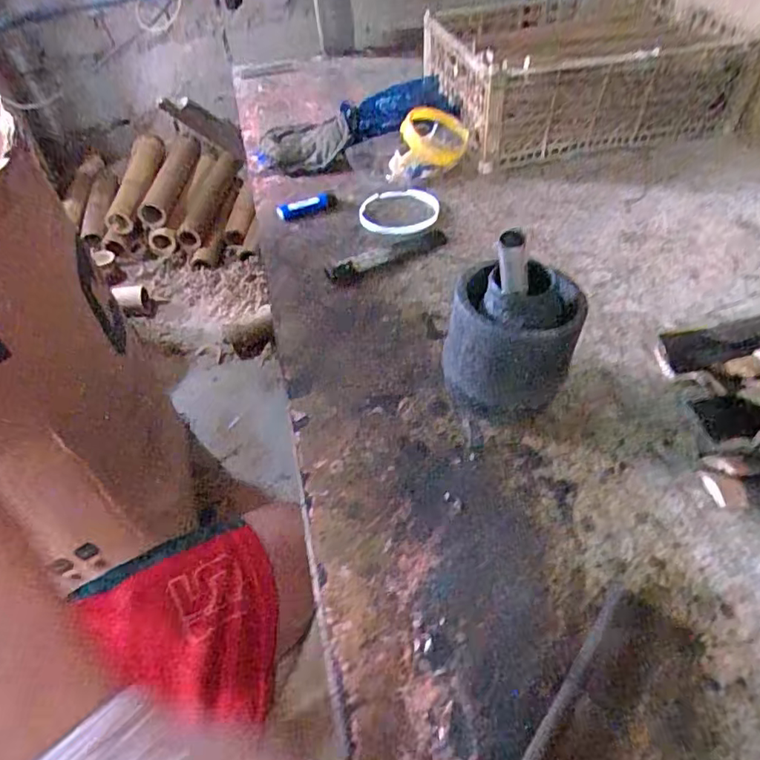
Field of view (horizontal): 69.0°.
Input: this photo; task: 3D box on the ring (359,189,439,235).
[{"bbox_3d":[0.025,-0.221,0.729,0.101,0.016,0.107,-2,46,2],"label":"ring"}]

